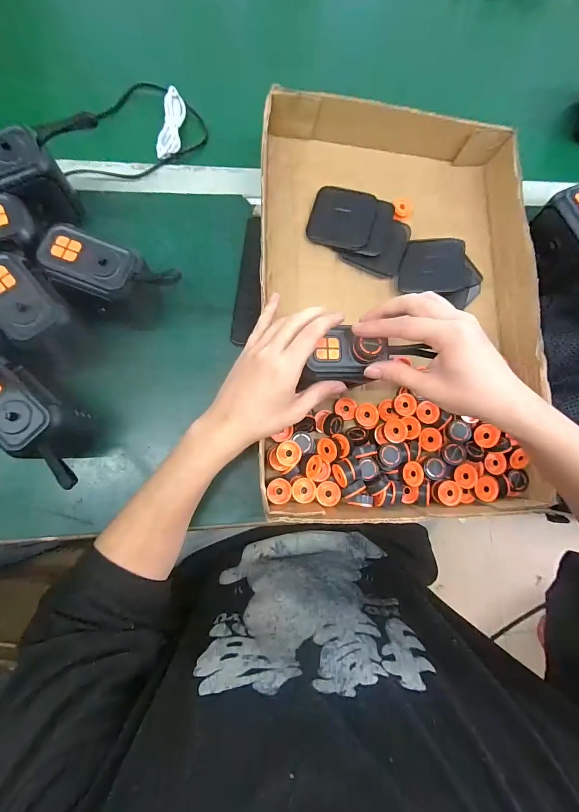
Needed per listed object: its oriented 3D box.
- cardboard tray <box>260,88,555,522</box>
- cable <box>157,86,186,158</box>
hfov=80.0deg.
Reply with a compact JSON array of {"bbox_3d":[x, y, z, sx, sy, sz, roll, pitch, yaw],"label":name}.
[{"bbox_3d":[0.123,-0.113,0.398,0.315,0.055,0.467,1,82,-6],"label":"cardboard tray"},{"bbox_3d":[-0.148,-0.352,0.433,0.025,0.018,0.087,5,82,-5],"label":"cable"}]

